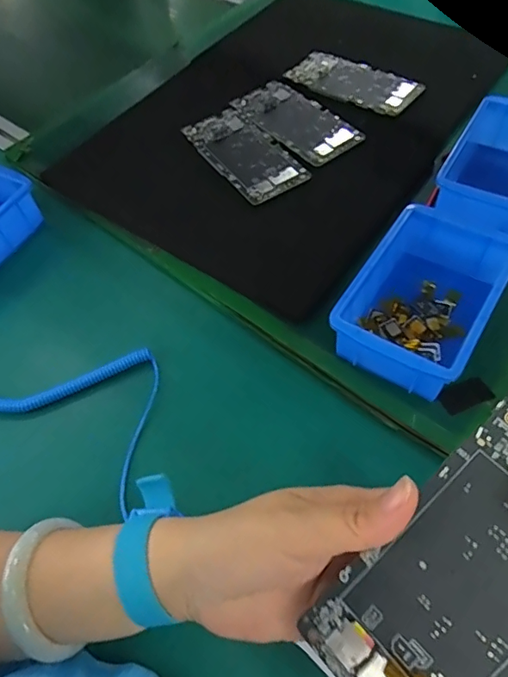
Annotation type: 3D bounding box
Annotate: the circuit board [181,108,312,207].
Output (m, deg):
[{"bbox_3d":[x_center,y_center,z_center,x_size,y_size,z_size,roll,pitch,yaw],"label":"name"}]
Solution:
[{"bbox_3d":[-0.011,-0.200,0.525,0.072,0.004,0.147,-31,61,-15],"label":"circuit board"}]

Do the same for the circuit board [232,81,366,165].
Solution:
[{"bbox_3d":[0.048,-0.247,0.547,0.072,0.005,0.151,-35,62,-17],"label":"circuit board"}]

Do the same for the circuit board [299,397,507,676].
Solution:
[{"bbox_3d":[0.094,0.095,0.204,0.071,0.004,0.152,39,91,25],"label":"circuit board"}]

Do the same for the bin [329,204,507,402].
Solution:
[{"bbox_3d":[0.135,-0.030,0.393,0.097,0.052,0.148,28,64,20],"label":"bin"}]

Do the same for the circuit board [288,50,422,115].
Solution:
[{"bbox_3d":[0.118,-0.307,0.576,0.149,0.009,0.075,36,67,23],"label":"circuit board"}]

